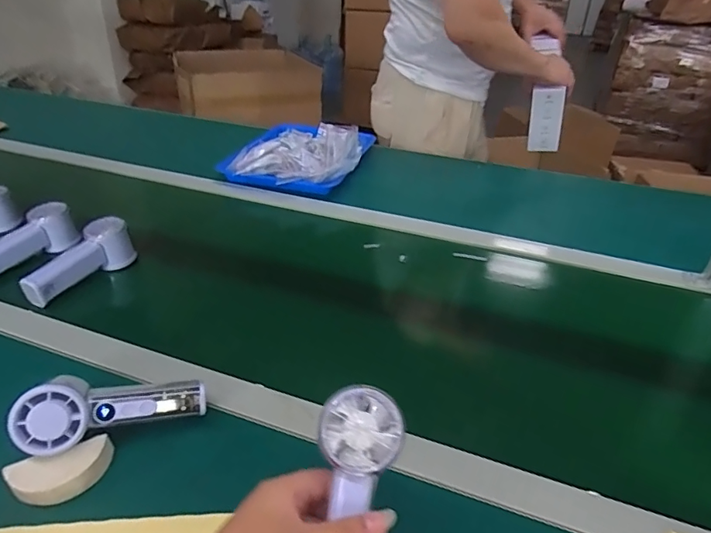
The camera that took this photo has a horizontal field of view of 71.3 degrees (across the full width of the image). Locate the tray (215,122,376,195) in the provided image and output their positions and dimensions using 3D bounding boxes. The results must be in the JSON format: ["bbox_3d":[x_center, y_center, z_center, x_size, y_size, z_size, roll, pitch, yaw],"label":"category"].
[{"bbox_3d":[-0.102,-0.248,1.026,0.260,0.067,0.327,13,35,15],"label":"tray"}]

